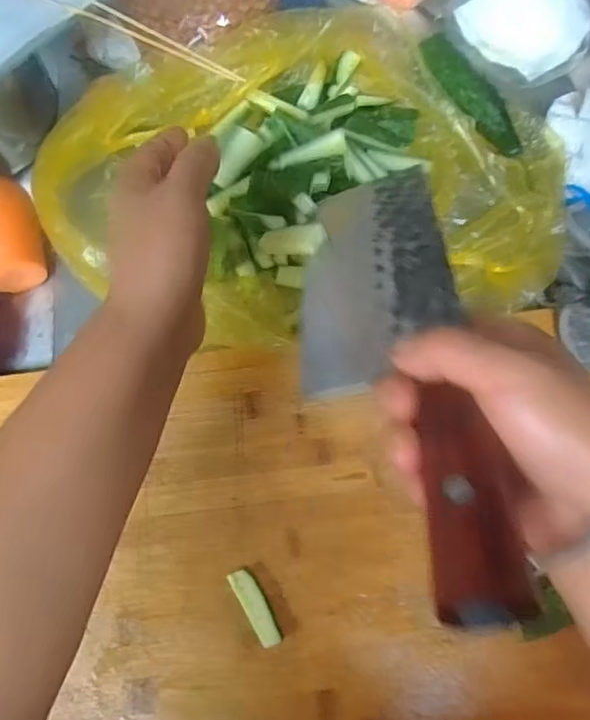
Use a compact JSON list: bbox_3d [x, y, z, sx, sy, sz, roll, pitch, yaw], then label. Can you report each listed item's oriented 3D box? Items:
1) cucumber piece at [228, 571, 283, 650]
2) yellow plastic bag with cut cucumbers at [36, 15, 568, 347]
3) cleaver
[{"bbox_3d":[-0.026,0.164,0.381,0.015,0.010,0.052,-29,74,-7],"label":"cucumber piece"},{"bbox_3d":[0.016,-0.149,0.449,0.382,0.079,0.270,-8,72,-1],"label":"yellow plastic bag with cut cucumbers"},{"bbox_3d":[0.048,-0.018,0.295,0.087,0.040,0.305,-5,38,0],"label":"cleaver"}]

